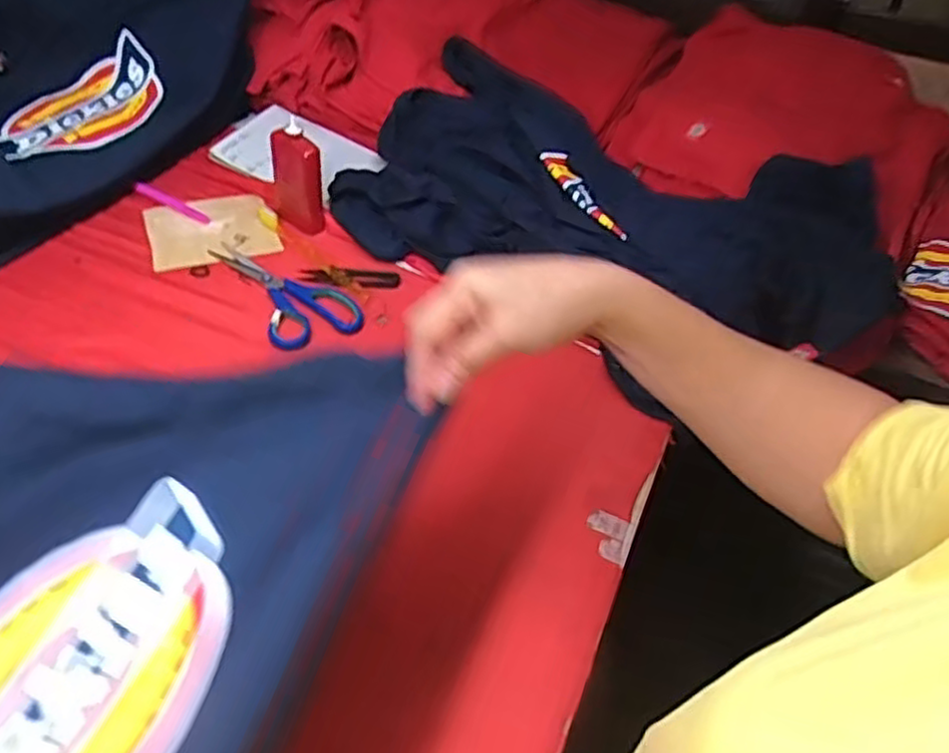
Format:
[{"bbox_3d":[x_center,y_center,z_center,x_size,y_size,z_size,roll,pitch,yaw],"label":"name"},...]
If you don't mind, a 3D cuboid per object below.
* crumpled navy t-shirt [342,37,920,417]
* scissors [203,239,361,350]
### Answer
[{"bbox_3d":[0.152,-0.173,0.780,0.573,0.140,0.337,23,48,18],"label":"crumpled navy t-shirt"},{"bbox_3d":[-0.185,-0.091,0.708,0.086,0.006,0.175,-24,52,-25],"label":"scissors"}]

